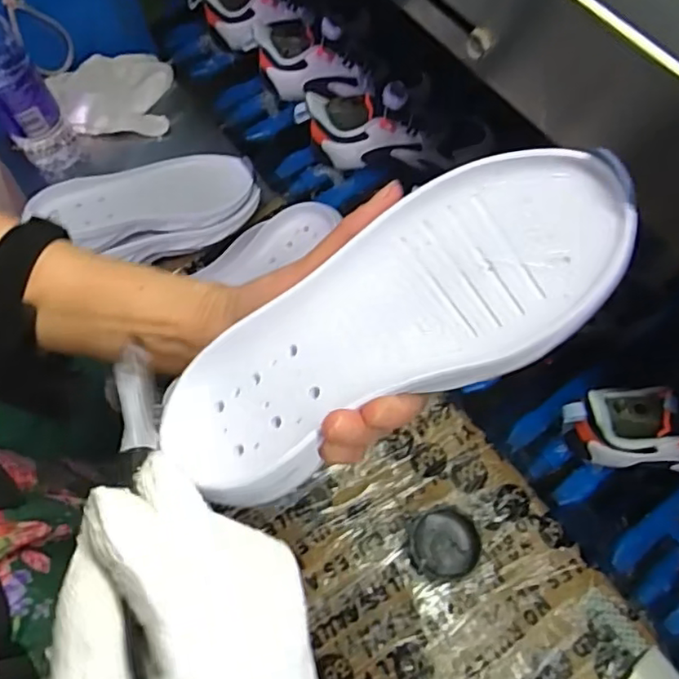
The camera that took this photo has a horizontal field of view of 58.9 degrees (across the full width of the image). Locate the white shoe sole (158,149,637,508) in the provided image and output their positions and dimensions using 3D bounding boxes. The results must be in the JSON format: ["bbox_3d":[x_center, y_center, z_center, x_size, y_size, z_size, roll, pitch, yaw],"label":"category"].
[{"bbox_3d":[0.014,-0.004,0.268,0.226,0.025,0.085,-31,68,13],"label":"white shoe sole"}]

